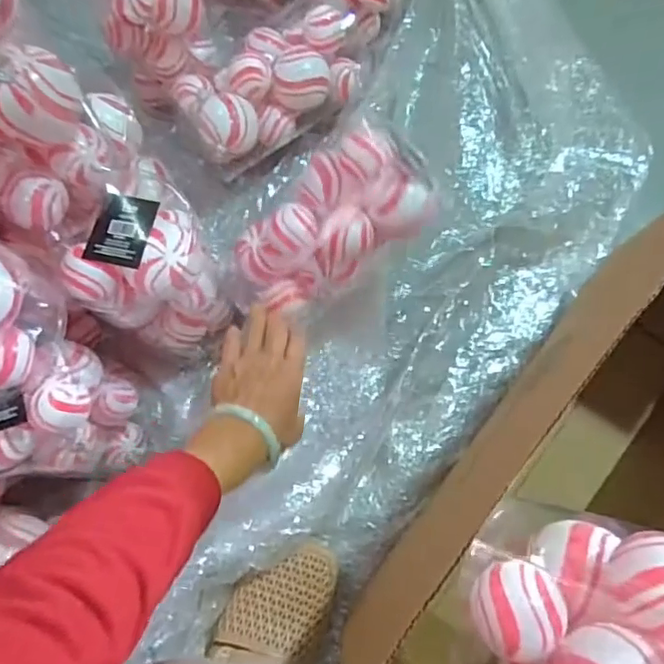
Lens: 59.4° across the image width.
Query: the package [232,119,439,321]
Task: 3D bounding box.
[{"bbox_3d":[-0.005,-0.100,0.581,0.223,0.085,0.106,-36,74,26],"label":"package"}]

